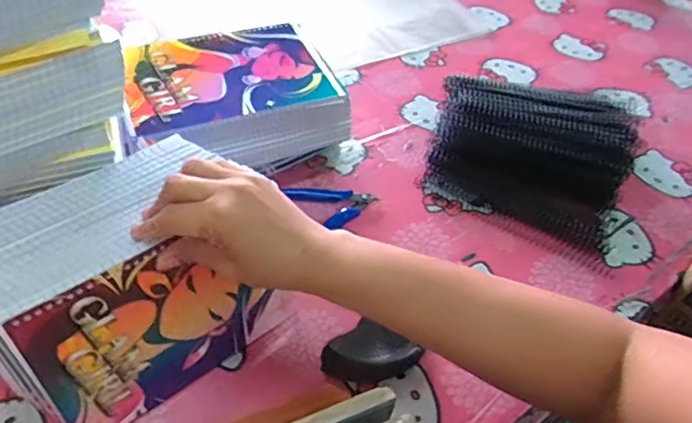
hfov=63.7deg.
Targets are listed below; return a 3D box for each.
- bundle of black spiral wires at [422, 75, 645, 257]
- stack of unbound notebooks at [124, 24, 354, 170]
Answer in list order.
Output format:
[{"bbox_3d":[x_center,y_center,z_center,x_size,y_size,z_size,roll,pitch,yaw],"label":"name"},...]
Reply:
[{"bbox_3d":[0.222,-0.086,0.662,0.230,0.047,0.242,18,49,13],"label":"bundle of black spiral wires"},{"bbox_3d":[-0.123,-0.122,0.594,0.212,0.070,0.152,-20,51,-22],"label":"stack of unbound notebooks"}]

